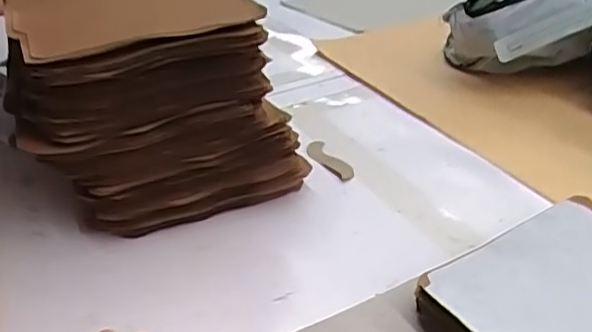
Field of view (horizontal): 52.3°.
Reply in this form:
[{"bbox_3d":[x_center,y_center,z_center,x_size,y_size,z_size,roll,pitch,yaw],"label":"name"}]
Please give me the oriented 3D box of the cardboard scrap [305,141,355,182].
[{"bbox_3d":[0.033,-0.007,0.616,0.024,0.006,0.080,-18,35,-21],"label":"cardboard scrap"}]

